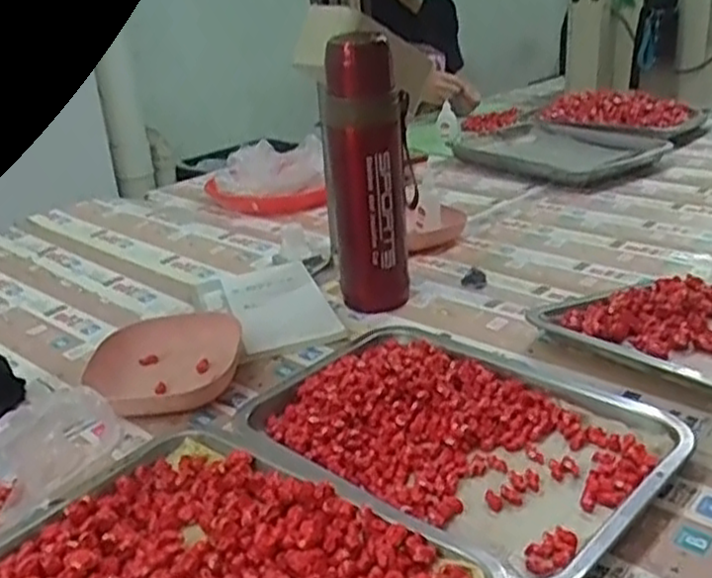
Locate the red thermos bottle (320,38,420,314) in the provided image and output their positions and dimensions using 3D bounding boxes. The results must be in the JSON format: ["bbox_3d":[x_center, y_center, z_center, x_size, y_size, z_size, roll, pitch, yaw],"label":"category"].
[{"bbox_3d":[0.014,-0.110,0.768,0.070,0.274,0.062,-21,28,-30],"label":"red thermos bottle"}]

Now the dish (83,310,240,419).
[{"bbox_3d":[-0.180,0.068,0.716,0.142,0.029,0.157,-12,25,-13],"label":"dish"}]

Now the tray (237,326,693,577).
[{"bbox_3d":[0.068,0.100,0.595,0.327,0.034,0.212,18,33,42],"label":"tray"}]

